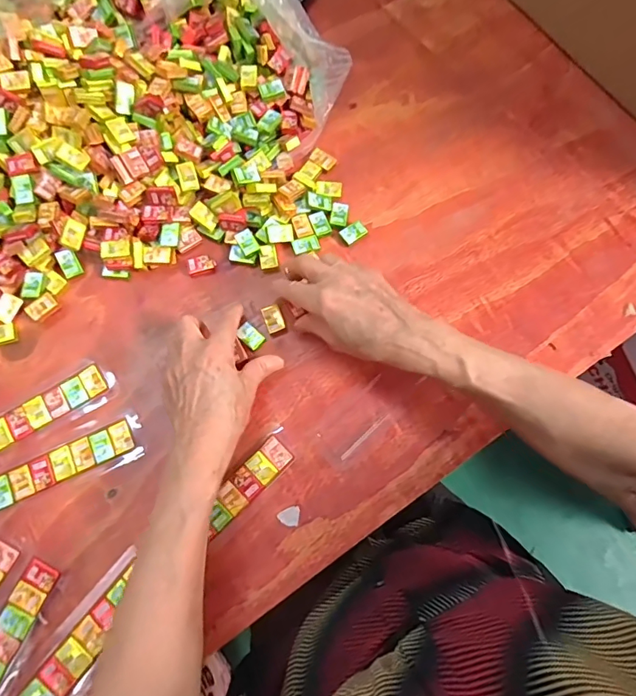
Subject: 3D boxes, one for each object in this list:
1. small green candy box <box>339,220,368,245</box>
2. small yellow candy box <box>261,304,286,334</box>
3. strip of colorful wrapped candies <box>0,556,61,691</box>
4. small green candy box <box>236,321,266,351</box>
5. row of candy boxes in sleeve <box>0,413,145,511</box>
[{"bbox_3d":[0.036,-0.114,0.456,0.026,0.008,0.016,-36,77,-12],"label":"small green candy box"},{"bbox_3d":[-0.042,-0.027,0.428,0.017,0.007,0.026,-20,74,-7],"label":"small yellow candy box"},{"bbox_3d":[-0.237,0.222,0.342,0.031,0.006,0.119,20,73,5],"label":"strip of colorful wrapped candies"},{"bbox_3d":[-0.062,-0.011,0.421,0.025,0.006,0.017,42,76,11],"label":"small green candy box"},{"bbox_3d":[-0.209,0.098,0.382,0.127,0.004,0.037,-24,75,-9],"label":"row of candy boxes in sleeve"}]

